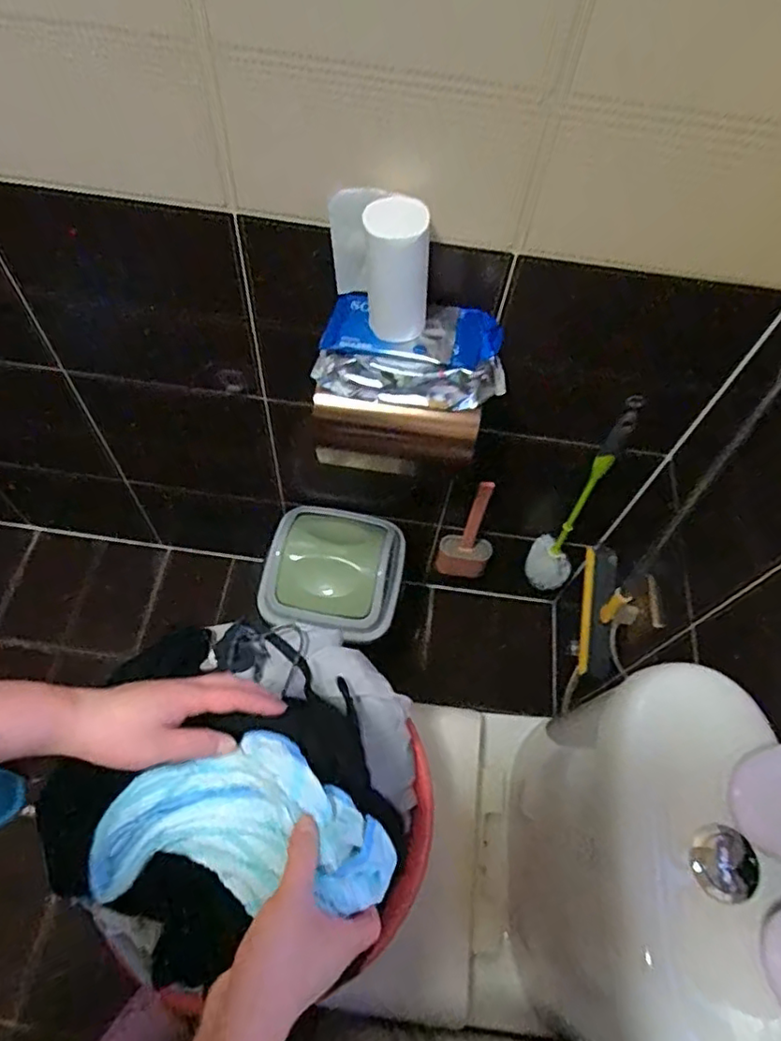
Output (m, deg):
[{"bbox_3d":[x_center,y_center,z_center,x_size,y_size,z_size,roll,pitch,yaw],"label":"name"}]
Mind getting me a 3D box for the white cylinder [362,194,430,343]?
[{"bbox_3d":[0.007,-0.250,0.635,0.065,0.144,0.051,6,61,-1],"label":"white cylinder"}]

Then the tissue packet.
[{"bbox_3d":[0.024,-0.192,0.717,0.211,0.074,0.093,8,61,0],"label":"tissue packet"}]

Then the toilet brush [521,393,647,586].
[{"bbox_3d":[0.311,-0.015,1.000,0.083,0.428,0.094,37,65,16],"label":"toilet brush"}]

